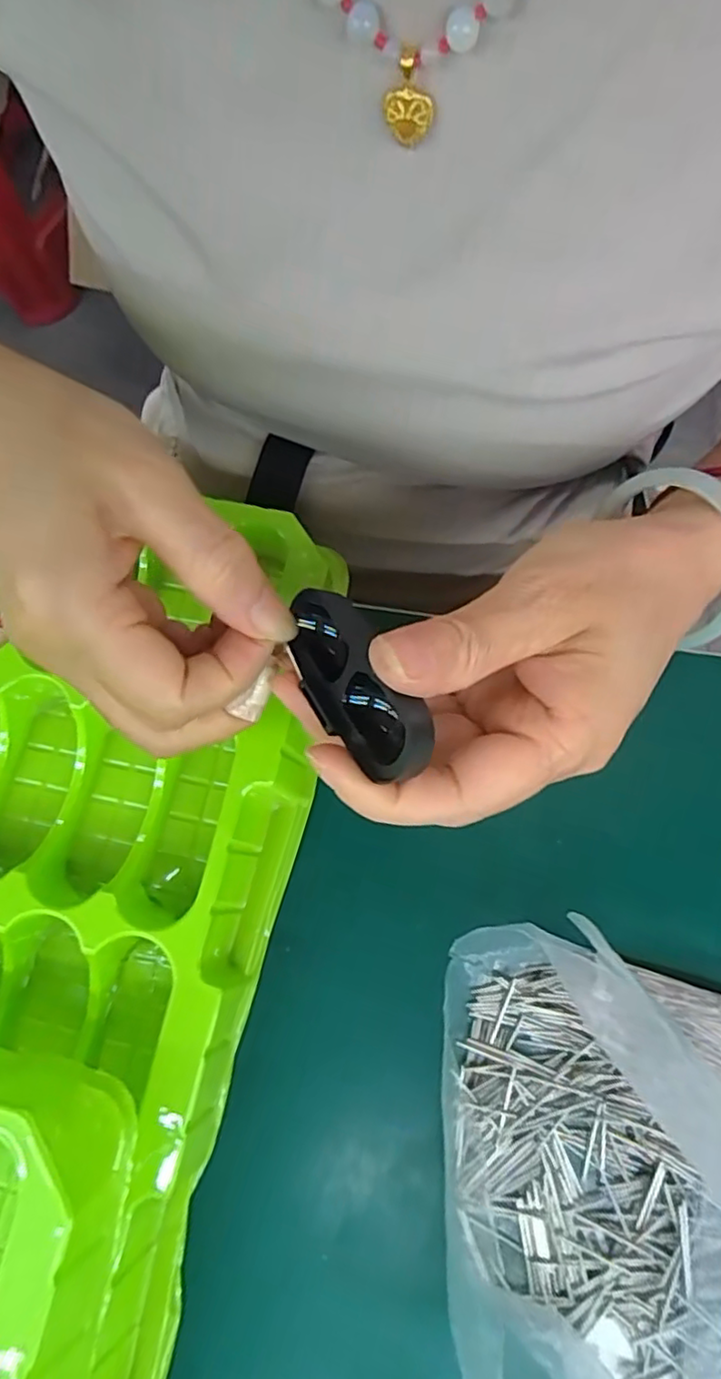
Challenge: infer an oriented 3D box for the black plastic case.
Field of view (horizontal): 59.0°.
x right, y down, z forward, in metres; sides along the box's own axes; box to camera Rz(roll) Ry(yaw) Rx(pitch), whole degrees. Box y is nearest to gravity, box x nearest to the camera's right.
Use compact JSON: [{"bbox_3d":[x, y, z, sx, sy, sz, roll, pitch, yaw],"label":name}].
[{"bbox_3d":[-0.003,-0.003,0.171,0.023,0.014,0.059,-26,62,-10],"label":"black plastic case"}]

